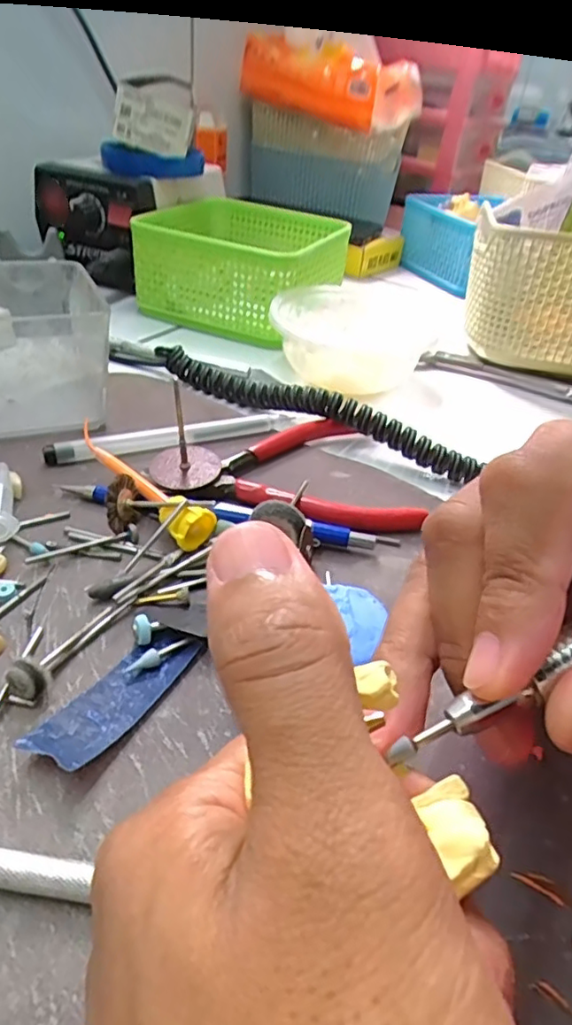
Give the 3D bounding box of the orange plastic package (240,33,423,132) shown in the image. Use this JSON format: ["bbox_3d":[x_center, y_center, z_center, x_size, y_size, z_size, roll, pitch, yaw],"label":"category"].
[{"bbox_3d":[0.041,-0.441,0.611,0.171,0.060,0.081,31,43,27],"label":"orange plastic package"}]

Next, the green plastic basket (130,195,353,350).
[{"bbox_3d":[-0.030,-0.193,0.463,0.129,0.064,0.134,19,39,15],"label":"green plastic basket"}]

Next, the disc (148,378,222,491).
[{"bbox_3d":[-0.045,-0.032,0.264,0.031,0.041,0.031,5,38,-4],"label":"disc"}]

